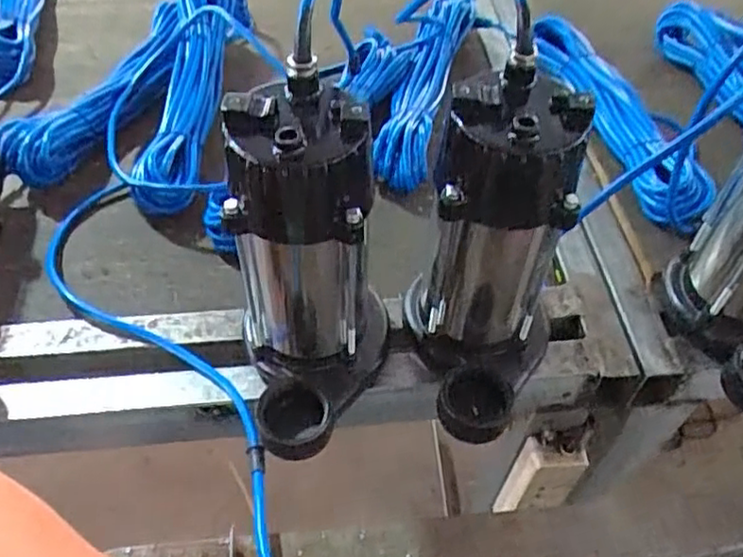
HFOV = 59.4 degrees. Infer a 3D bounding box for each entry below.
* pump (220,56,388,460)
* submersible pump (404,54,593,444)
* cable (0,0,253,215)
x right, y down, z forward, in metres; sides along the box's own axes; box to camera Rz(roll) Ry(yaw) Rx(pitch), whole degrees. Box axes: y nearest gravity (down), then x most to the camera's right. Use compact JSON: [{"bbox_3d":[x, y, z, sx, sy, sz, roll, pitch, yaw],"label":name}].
[{"bbox_3d":[-0.043,0.003,0.445,0.107,0.229,0.143,0,50,-2],"label":"pump"},{"bbox_3d":[0.082,-0.006,0.454,0.115,0.227,0.141,11,51,8],"label":"submersible pump"},{"bbox_3d":[-0.265,-0.244,0.739,0.211,0.094,0.373,4,50,2],"label":"cable"}]

